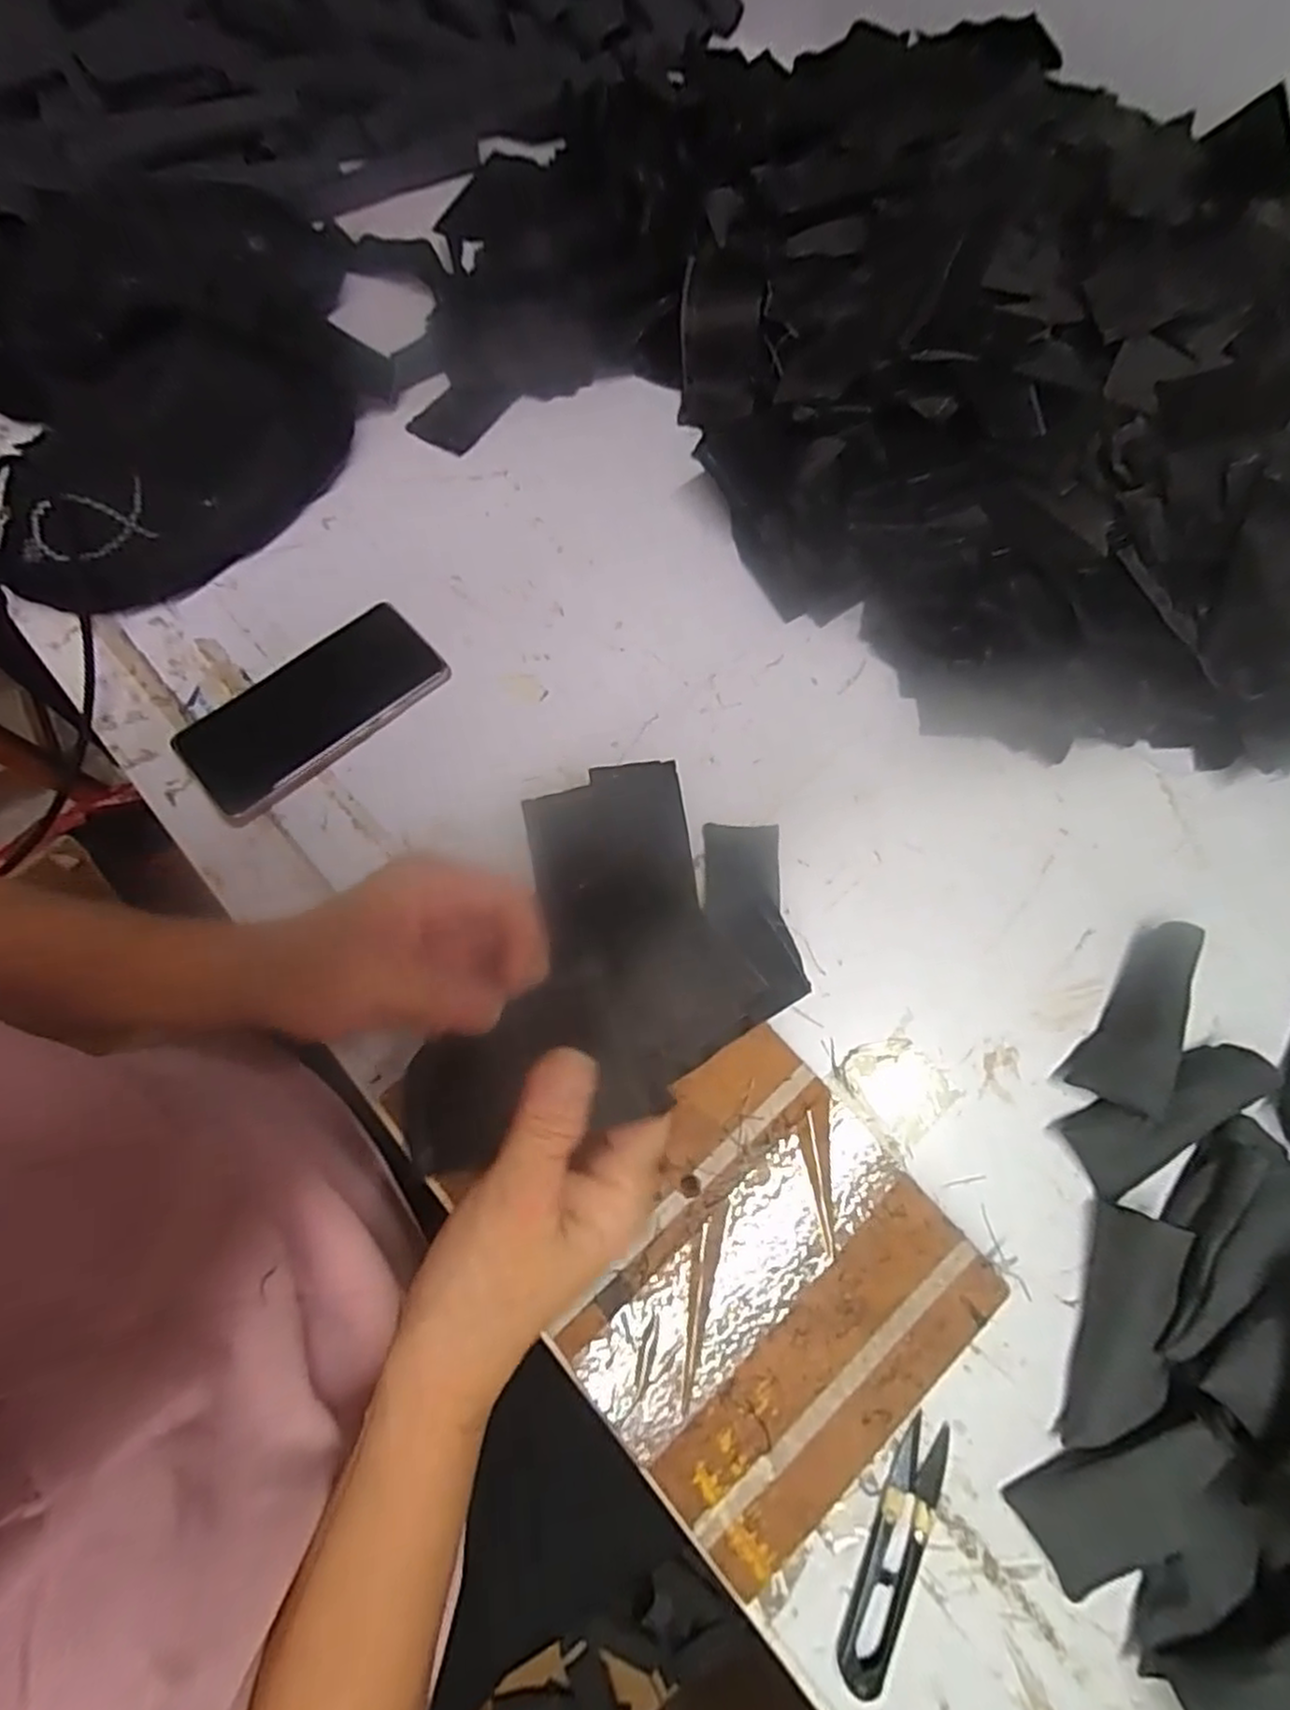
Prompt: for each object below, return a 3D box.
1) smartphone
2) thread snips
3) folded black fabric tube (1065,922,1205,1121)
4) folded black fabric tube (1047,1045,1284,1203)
[{"bbox_3d":[-0.205,-0.092,0.446,0.158,0.016,0.070,-39,74,-12],"label":"smartphone"},{"bbox_3d":[0.110,0.305,0.315,0.023,0.005,0.101,26,72,10],"label":"thread snips"},{"bbox_3d":[0.265,0.084,0.381,0.039,0.031,0.104,31,73,12],"label":"folded black fabric tube"},{"bbox_3d":[0.267,0.130,0.366,0.103,0.024,0.038,-28,71,-9],"label":"folded black fabric tube"}]

